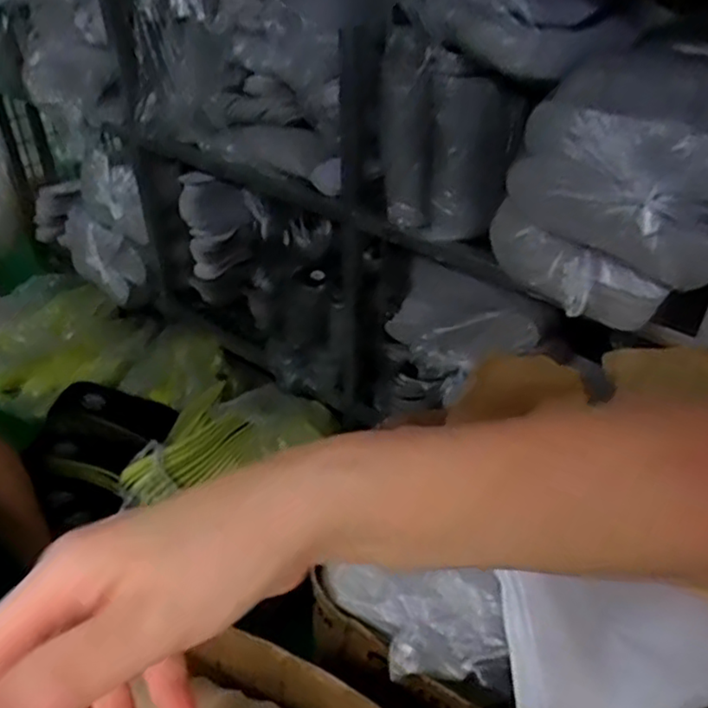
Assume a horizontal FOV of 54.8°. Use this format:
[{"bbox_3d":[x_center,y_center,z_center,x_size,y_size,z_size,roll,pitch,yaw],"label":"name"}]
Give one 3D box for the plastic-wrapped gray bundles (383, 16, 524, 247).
[{"bbox_3d":[0.116,-0.268,0.907,0.190,0.243,0.079,18,42,20],"label":"plastic-wrapped gray bundles"}]

